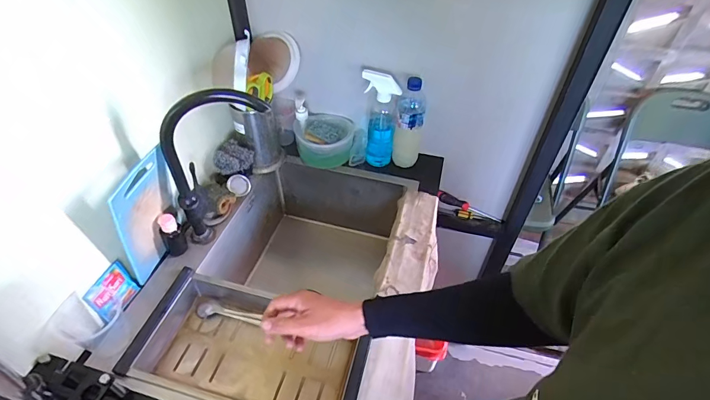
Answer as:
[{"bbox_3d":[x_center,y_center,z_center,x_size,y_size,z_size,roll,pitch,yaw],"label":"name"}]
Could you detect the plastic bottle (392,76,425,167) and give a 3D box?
[{"bbox_3d":[0.129,-0.179,0.905,0.063,0.239,0.064,9,45,8],"label":"plastic bottle"}]

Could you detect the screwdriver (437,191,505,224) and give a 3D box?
[{"bbox_3d":[0.334,0.023,1.115,0.240,0.036,0.028,21,41,-20],"label":"screwdriver"}]

